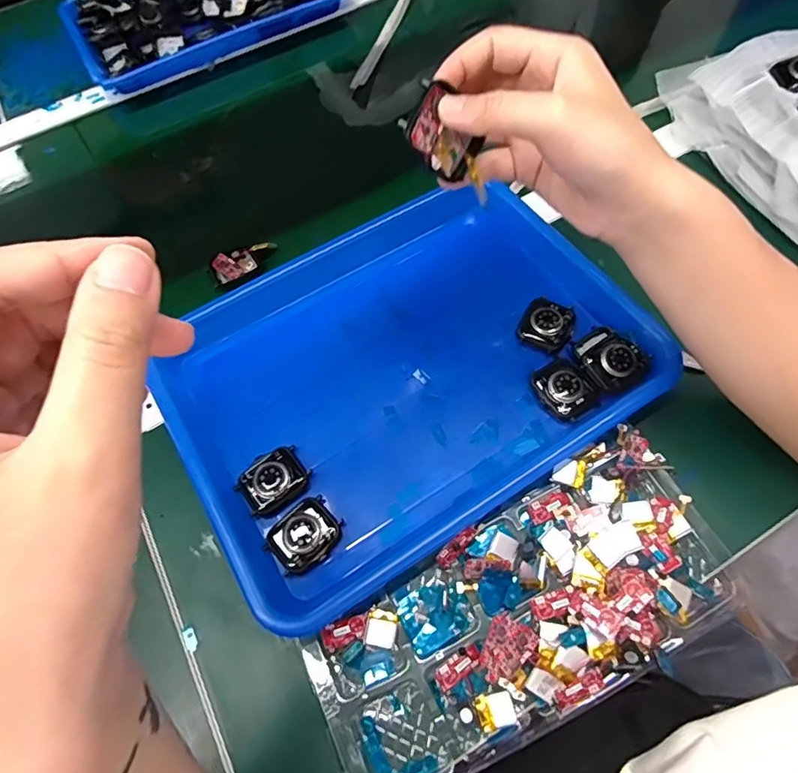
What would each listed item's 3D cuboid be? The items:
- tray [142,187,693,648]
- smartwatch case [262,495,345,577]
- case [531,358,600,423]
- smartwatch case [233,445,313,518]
[{"bbox_3d":[0.000,-0.021,0.388,0.327,0.039,0.259,-31,64,-12],"label":"tray"},{"bbox_3d":[-0.061,0.095,0.331,0.045,0.007,0.039,-36,65,-15],"label":"smartwatch case"},{"bbox_3d":[0.116,0.001,0.364,0.034,0.009,0.045,-21,62,-7],"label":"case"},{"bbox_3d":[-0.084,0.063,0.347,0.044,0.010,0.036,-31,64,-13],"label":"smartwatch case"}]

